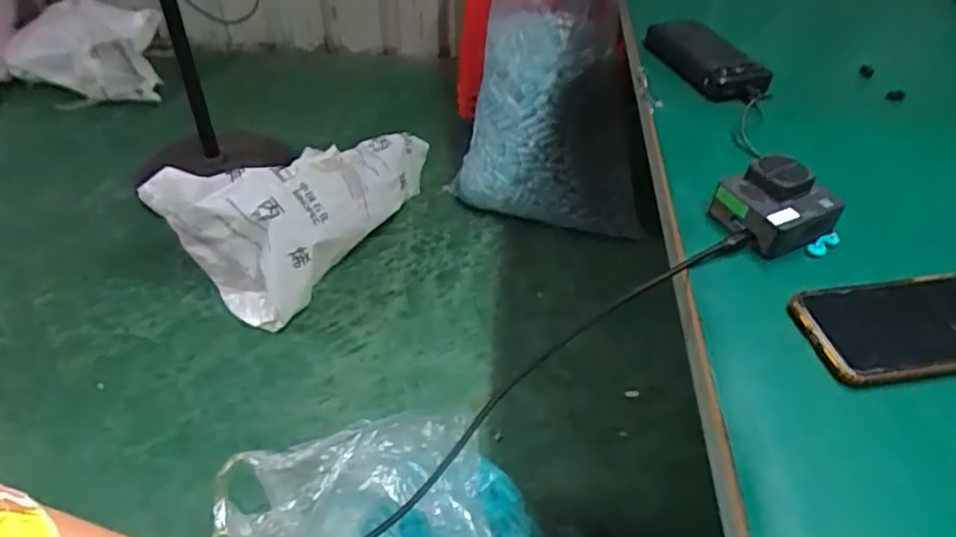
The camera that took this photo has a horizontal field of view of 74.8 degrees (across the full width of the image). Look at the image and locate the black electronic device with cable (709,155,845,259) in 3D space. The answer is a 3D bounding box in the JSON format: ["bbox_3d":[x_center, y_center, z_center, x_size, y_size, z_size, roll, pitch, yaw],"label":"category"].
[{"bbox_3d":[0.244,-0.053,0.511,0.078,0.050,0.072,-20,49,-21],"label":"black electronic device with cable"}]

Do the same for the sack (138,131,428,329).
[{"bbox_3d":[-0.374,-0.162,1.420,0.352,0.291,0.545,23,48,20],"label":"sack"}]

